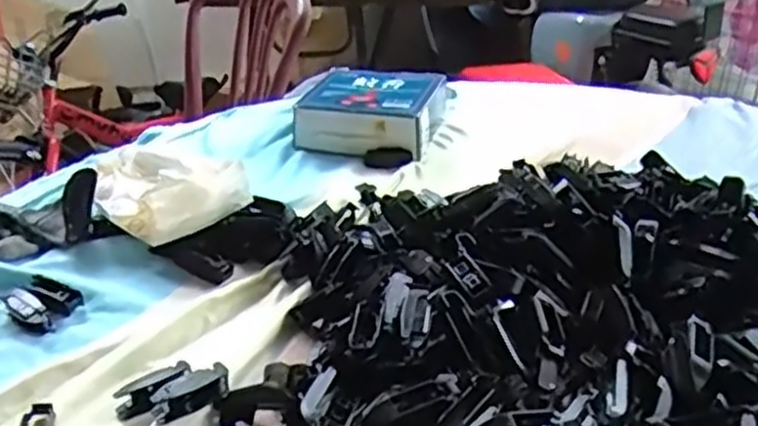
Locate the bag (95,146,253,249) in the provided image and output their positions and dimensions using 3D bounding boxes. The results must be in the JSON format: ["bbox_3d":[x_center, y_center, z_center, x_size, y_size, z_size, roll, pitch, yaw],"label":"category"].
[{"bbox_3d":[-0.182,-0.028,0.643,0.101,0.041,0.137,-18,33,-30],"label":"bag"}]

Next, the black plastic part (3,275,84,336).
[{"bbox_3d":[-0.238,0.063,0.537,0.042,0.018,0.040,13,30,22],"label":"black plastic part"}]

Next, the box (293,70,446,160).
[{"bbox_3d":[-0.010,-0.111,0.838,0.141,0.050,0.151,8,29,13],"label":"box"}]

